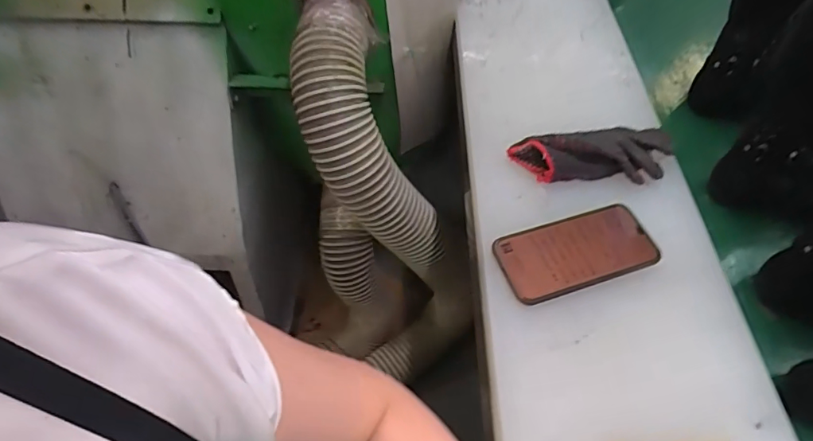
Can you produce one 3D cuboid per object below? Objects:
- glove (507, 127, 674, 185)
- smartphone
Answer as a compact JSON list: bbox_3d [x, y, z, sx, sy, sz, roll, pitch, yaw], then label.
[{"bbox_3d":[0.221,-0.074,0.572,0.188,0.030,0.071,-10,54,-10],"label":"glove"},{"bbox_3d":[0.167,0.031,0.499,0.150,0.010,0.075,-17,61,-10],"label":"smartphone"}]

